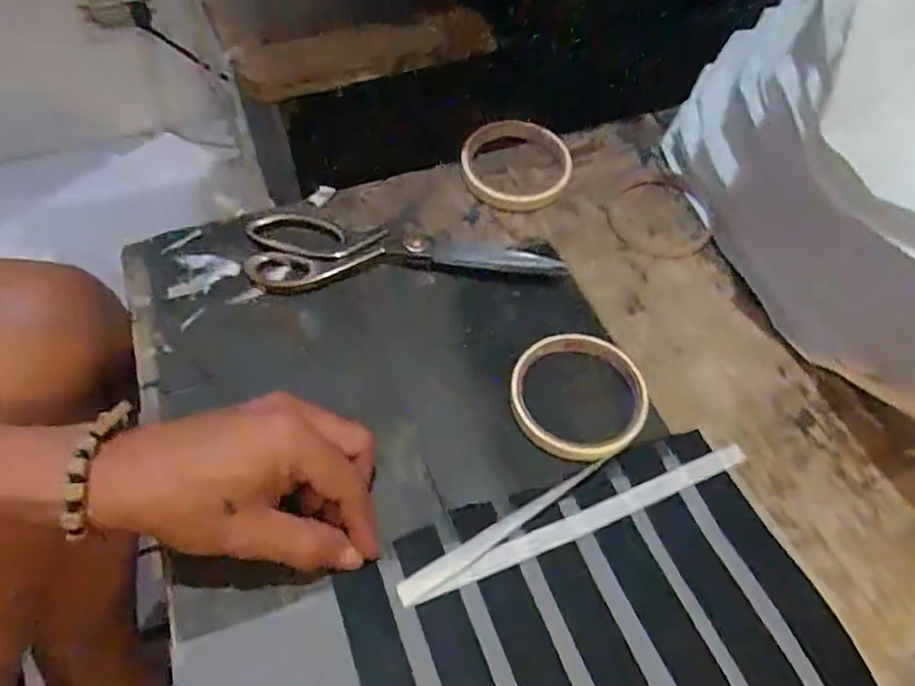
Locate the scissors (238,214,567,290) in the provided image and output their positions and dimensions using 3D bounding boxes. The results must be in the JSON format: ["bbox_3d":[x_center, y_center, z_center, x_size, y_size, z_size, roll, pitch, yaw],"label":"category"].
[{"bbox_3d":[-0.040,-0.072,0.454,0.222,0.011,0.068,-3,56,-6],"label":"scissors"}]

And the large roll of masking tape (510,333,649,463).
[{"bbox_3d":[0.077,0.032,0.394,0.084,0.016,0.089,2,55,-2],"label":"large roll of masking tape"}]

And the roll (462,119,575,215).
[{"bbox_3d":[0.049,-0.145,0.500,0.090,0.017,0.090,2,55,-2],"label":"roll"}]

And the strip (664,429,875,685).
[{"bbox_3d":[0.197,0.164,0.322,0.027,0.008,0.274,-18,58,-15],"label":"strip"}]

